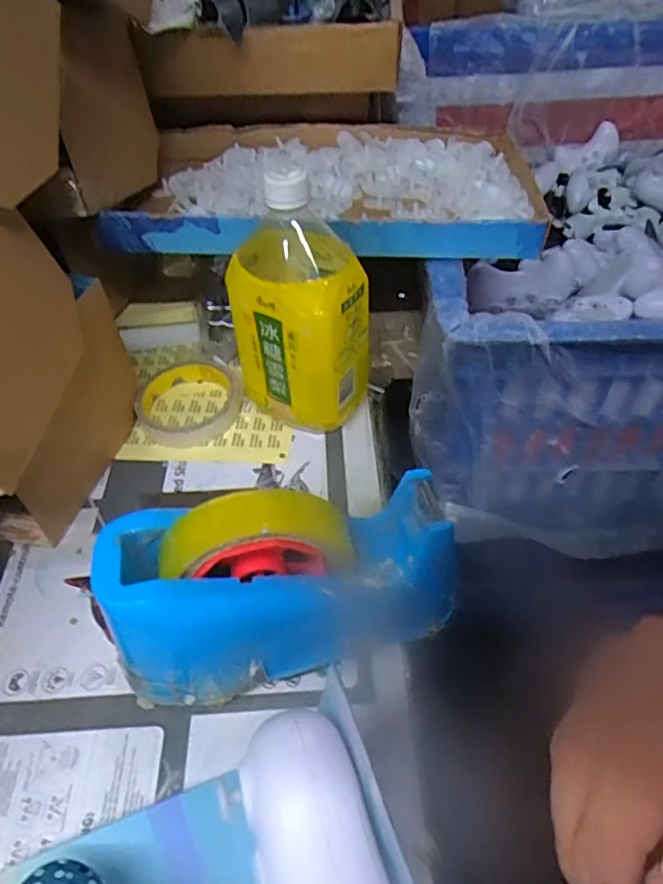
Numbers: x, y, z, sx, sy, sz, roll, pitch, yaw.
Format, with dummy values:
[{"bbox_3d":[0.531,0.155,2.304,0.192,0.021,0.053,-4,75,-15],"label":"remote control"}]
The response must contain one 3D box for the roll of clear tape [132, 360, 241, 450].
[{"bbox_3d":[-0.123,-0.035,0.504,0.091,0.022,0.081,-5,48,-2],"label":"roll of clear tape"}]

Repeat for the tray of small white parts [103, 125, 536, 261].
[{"bbox_3d":[-0.003,-0.234,0.532,0.354,0.039,0.205,0,48,2],"label":"tray of small white parts"}]

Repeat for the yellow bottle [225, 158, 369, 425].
[{"bbox_3d":[-0.025,-0.102,0.448,0.098,0.199,0.096,-9,48,-5],"label":"yellow bottle"}]

